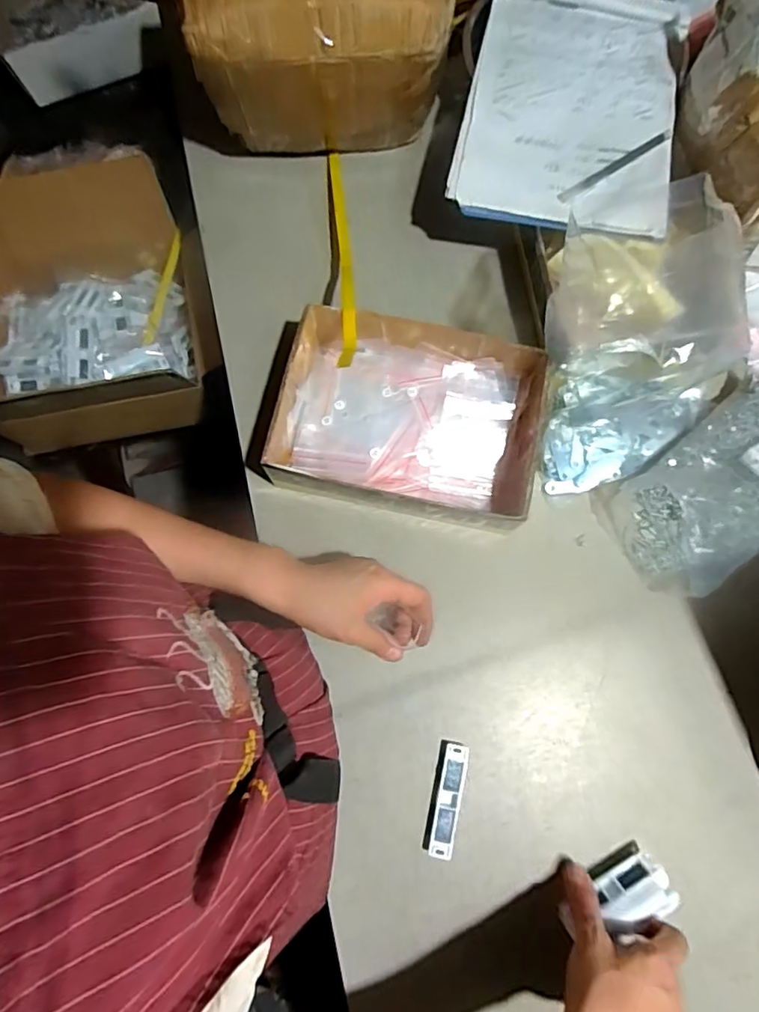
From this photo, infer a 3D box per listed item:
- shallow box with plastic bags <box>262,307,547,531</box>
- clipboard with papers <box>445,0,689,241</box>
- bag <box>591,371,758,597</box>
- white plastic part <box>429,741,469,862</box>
[{"bbox_3d":[0.027,-0.085,0.565,0.259,0.073,0.184,12,76,3],"label":"shallow box with plastic bags"},{"bbox_3d":[0.205,-0.432,0.595,0.214,0.018,0.302,11,76,3],"label":"clipboard with papers"},{"bbox_3d":[0.344,-0.016,0.542,0.220,0.087,0.146,-33,78,-7],"label":"bag"},{"bbox_3d":[0.063,0.268,0.507,0.022,0.013,0.094,12,76,3],"label":"white plastic part"}]

